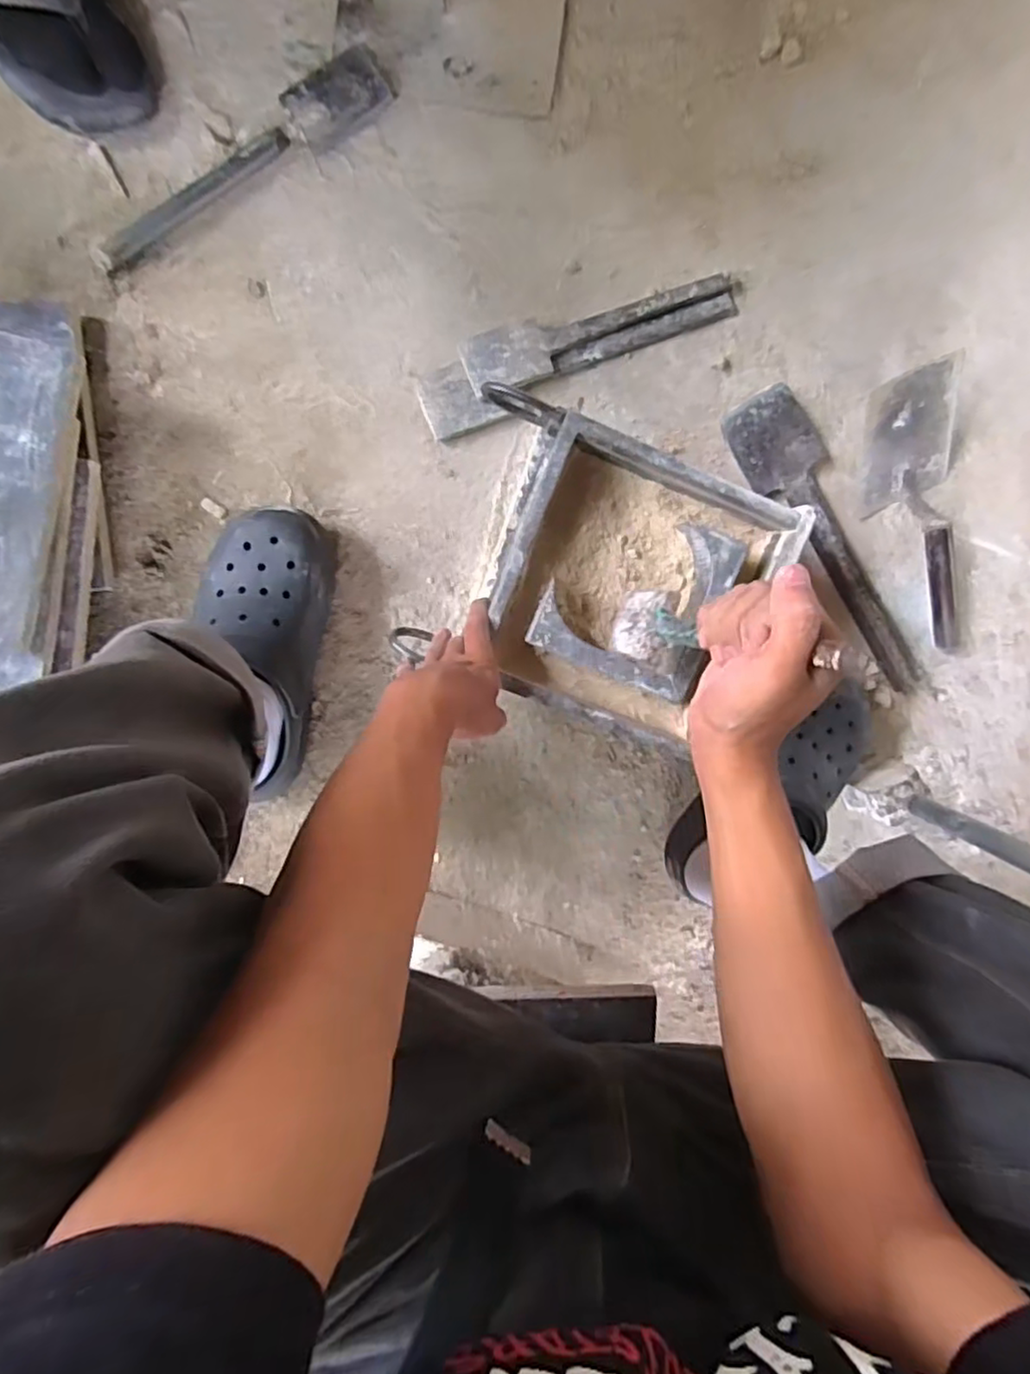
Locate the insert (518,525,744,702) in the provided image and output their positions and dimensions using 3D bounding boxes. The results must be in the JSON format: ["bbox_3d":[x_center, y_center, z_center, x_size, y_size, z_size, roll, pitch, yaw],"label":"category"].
[{"bbox_3d":[0.102,-0.079,0.570,0.145,0.045,0.145,21,92,-9],"label":"insert"}]

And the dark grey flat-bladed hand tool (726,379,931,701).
[{"bbox_3d":[0.326,-0.141,0.684,0.083,0.029,0.345,-31,99,-4],"label":"dark grey flat-bladed hand tool"}]

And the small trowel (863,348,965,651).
[{"bbox_3d":[0.413,-0.167,0.656,0.104,0.073,0.277,-19,96,-3],"label":"small trowel"}]

